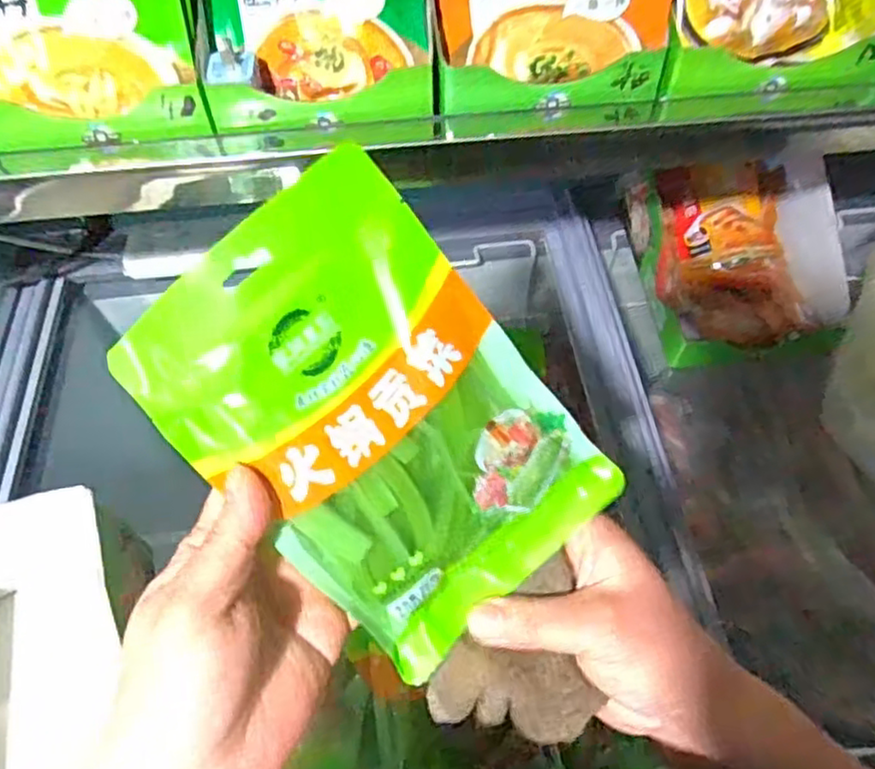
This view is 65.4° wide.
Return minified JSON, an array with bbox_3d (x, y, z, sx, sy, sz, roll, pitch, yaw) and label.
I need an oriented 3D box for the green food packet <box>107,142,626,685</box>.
[{"bbox_3d":[-0.023,0.015,0.295,0.133,0.015,0.193,-42,101,-9],"label":"green food packet"}]

